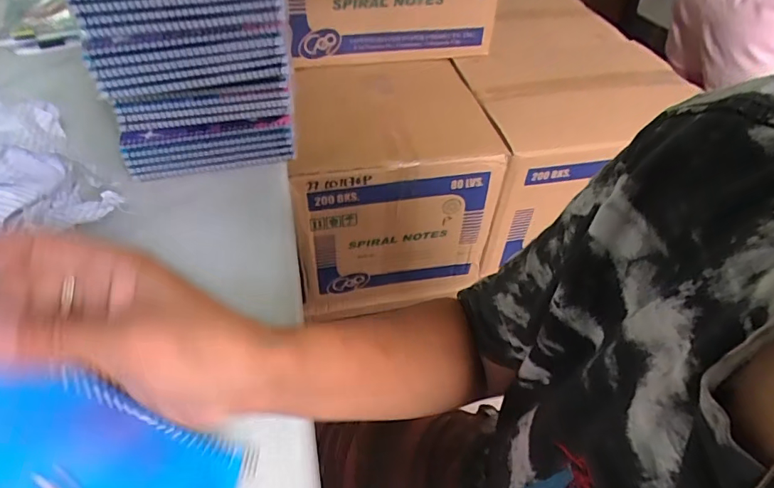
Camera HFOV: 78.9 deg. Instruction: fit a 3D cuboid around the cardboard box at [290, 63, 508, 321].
[{"bbox_3d":[-0.005,-0.110,0.882,0.321,0.321,0.309,-5,47,-8],"label":"cardboard box"}]

